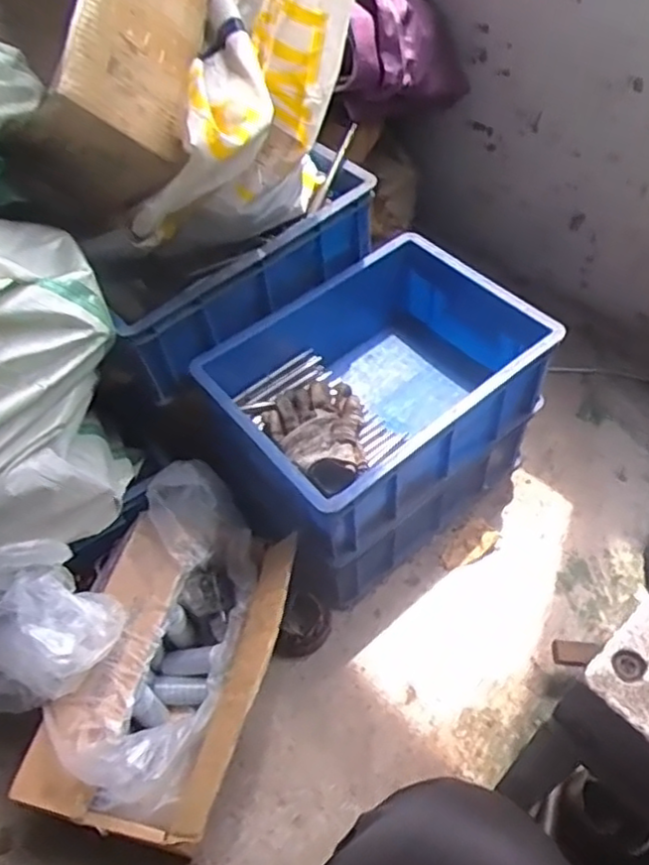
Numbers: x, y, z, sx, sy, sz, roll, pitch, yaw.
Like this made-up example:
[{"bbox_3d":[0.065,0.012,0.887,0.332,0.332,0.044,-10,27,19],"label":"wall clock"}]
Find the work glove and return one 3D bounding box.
[{"bbox_3d":[0.005,-0.003,0.888,0.132,0.049,0.181,-28,56,-16],"label":"work glove"}]

